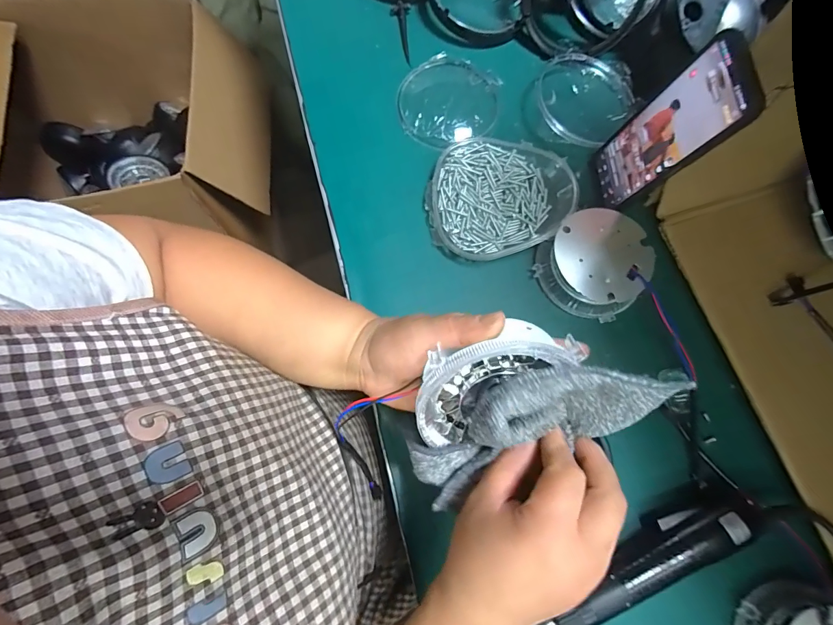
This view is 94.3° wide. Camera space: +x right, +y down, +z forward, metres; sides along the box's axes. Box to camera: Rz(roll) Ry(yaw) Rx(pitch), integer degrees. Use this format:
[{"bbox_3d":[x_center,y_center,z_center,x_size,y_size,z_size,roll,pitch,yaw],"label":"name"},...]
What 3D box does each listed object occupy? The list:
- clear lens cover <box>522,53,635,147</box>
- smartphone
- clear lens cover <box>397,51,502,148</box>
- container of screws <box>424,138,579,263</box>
[{"bbox_3d":[0.192,-0.250,0.462,0.112,0.025,0.129,40,78,8],"label":"clear lens cover"},{"bbox_3d":[0.226,-0.163,0.359,0.008,0.161,0.078,-2,77,-14],"label":"smartphone"},{"bbox_3d":[0.036,-0.253,0.465,0.117,0.026,0.117,19,76,3],"label":"clear lens cover"},{"bbox_3d":[0.086,-0.127,0.414,0.148,0.038,0.134,-12,76,-5],"label":"container of screws"}]

